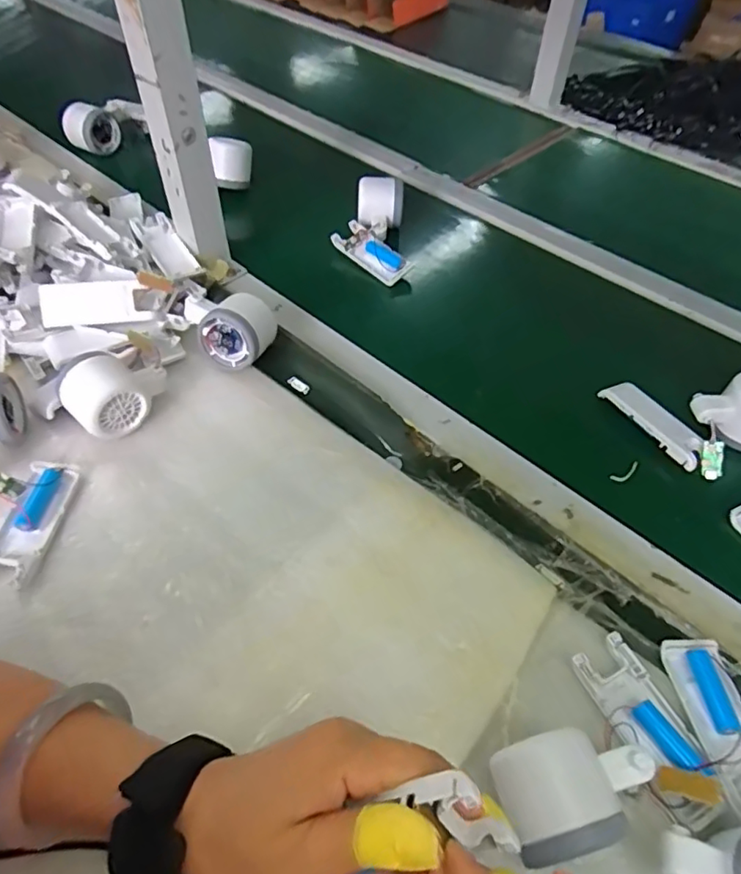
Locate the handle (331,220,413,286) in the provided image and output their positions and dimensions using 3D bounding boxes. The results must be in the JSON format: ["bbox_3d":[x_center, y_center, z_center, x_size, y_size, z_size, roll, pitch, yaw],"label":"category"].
[{"bbox_3d":[0.001,-0.215,0.663,0.101,0.021,0.040,43,93,22],"label":"handle"}]

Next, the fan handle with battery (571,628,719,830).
[{"bbox_3d":[0.171,0.176,0.346,0.047,0.022,0.102,-19,55,-17],"label":"fan handle with battery"}]

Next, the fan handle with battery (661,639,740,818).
[{"bbox_3d":[0.219,0.175,0.350,0.041,0.023,0.100,-1,51,-4],"label":"fan handle with battery"}]

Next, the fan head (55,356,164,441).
[{"bbox_3d":[-0.211,-0.035,0.473,0.081,0.054,0.056,-21,56,-19],"label":"fan head"}]

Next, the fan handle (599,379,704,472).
[{"bbox_3d":[0.257,-0.013,0.512,0.033,0.013,0.100,-28,58,-23],"label":"fan handle"}]

